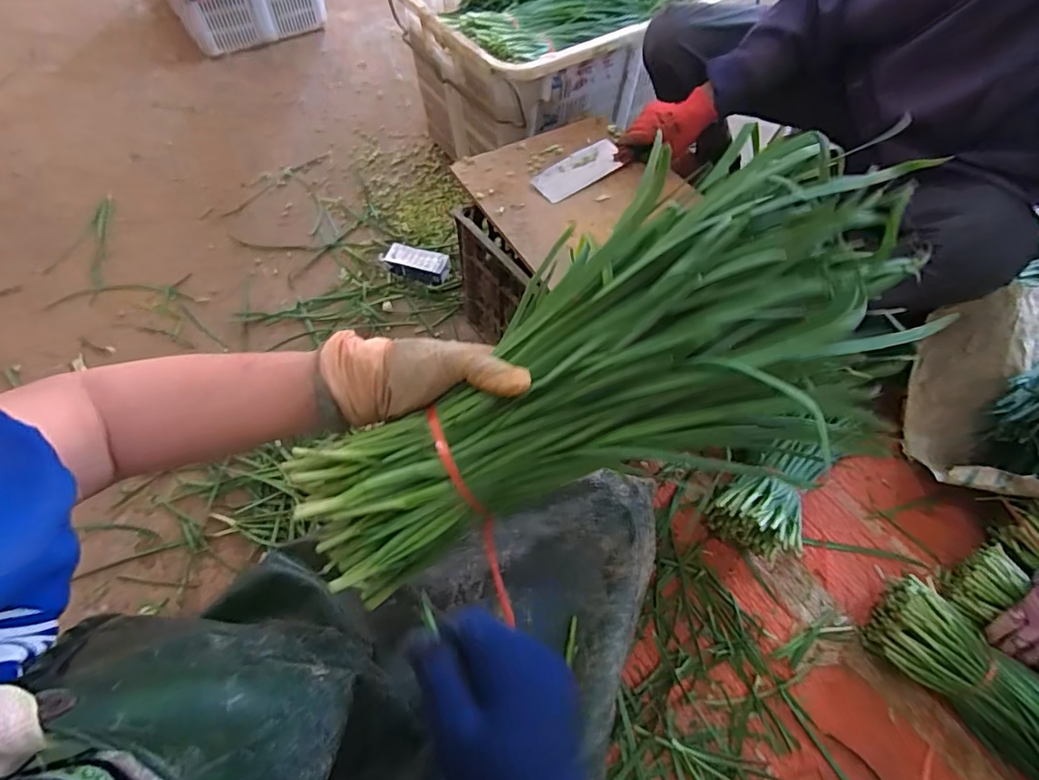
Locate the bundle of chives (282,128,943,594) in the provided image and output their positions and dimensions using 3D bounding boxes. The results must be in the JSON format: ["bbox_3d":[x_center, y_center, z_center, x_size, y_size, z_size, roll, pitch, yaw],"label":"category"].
[{"bbox_3d":[0.057,-0.001,0.339,0.413,0.098,0.172,-29,64,1],"label":"bundle of chives"}]

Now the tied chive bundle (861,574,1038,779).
[{"bbox_3d":[0.682,0.439,0.683,0.127,0.091,0.390,-40,68,-22],"label":"tied chive bundle"}]

